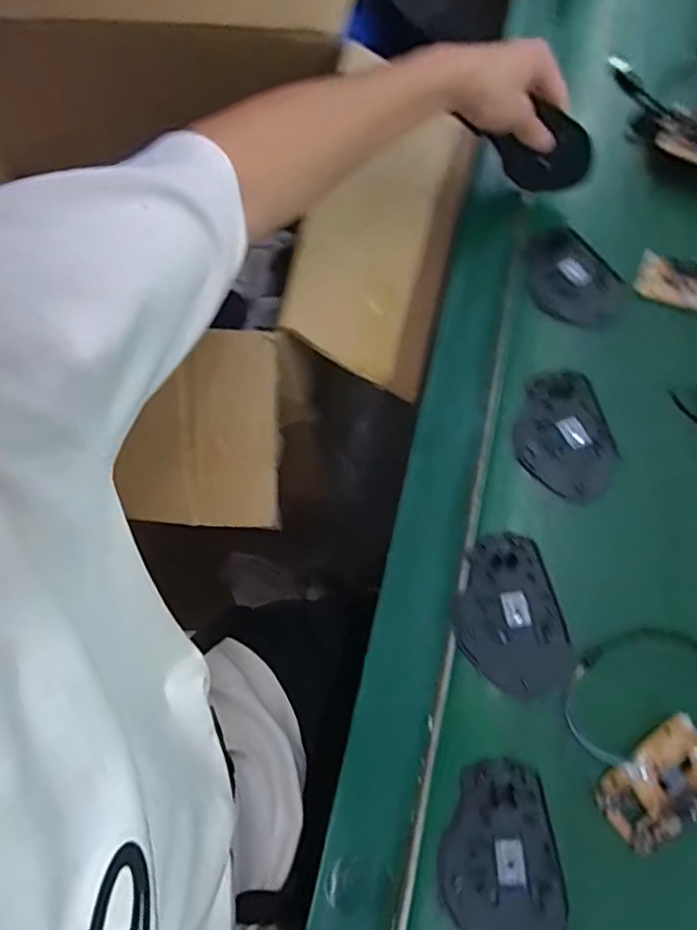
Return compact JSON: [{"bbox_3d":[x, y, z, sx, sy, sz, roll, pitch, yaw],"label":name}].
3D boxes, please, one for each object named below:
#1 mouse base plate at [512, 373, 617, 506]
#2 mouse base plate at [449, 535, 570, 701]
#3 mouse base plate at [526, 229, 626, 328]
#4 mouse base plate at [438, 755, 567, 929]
[{"bbox_3d":[0.170,-0.024,0.478,0.073,0.005,0.108,-11,66,1],"label":"mouse base plate"},{"bbox_3d":[0.112,0.105,0.427,0.072,0.006,0.109,-12,66,0],"label":"mouse base plate"},{"bbox_3d":[0.200,-0.167,0.543,0.078,0.005,0.104,-28,67,-7],"label":"mouse base plate"},{"bbox_3d":[0.092,0.243,0.368,0.070,0.004,0.109,-7,66,2],"label":"mouse base plate"}]

